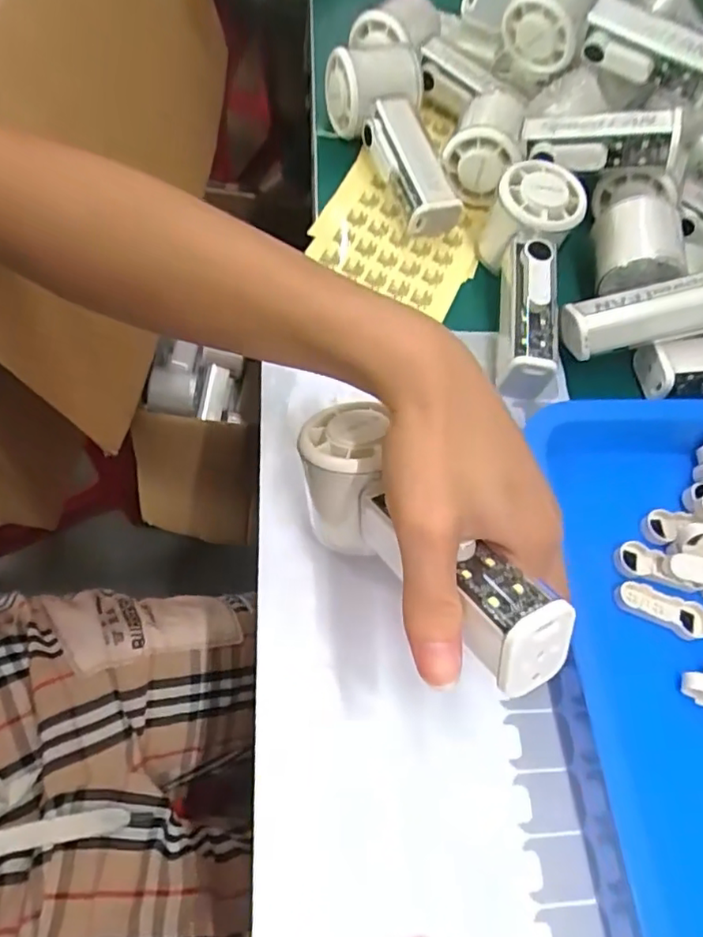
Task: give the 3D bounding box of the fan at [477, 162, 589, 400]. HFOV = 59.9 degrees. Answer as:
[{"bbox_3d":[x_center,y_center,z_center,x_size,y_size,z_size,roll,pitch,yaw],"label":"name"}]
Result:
[{"bbox_3d":[0.117,-0.120,0.393,0.058,0.068,0.154,5,80,-1],"label":"fan"}]

